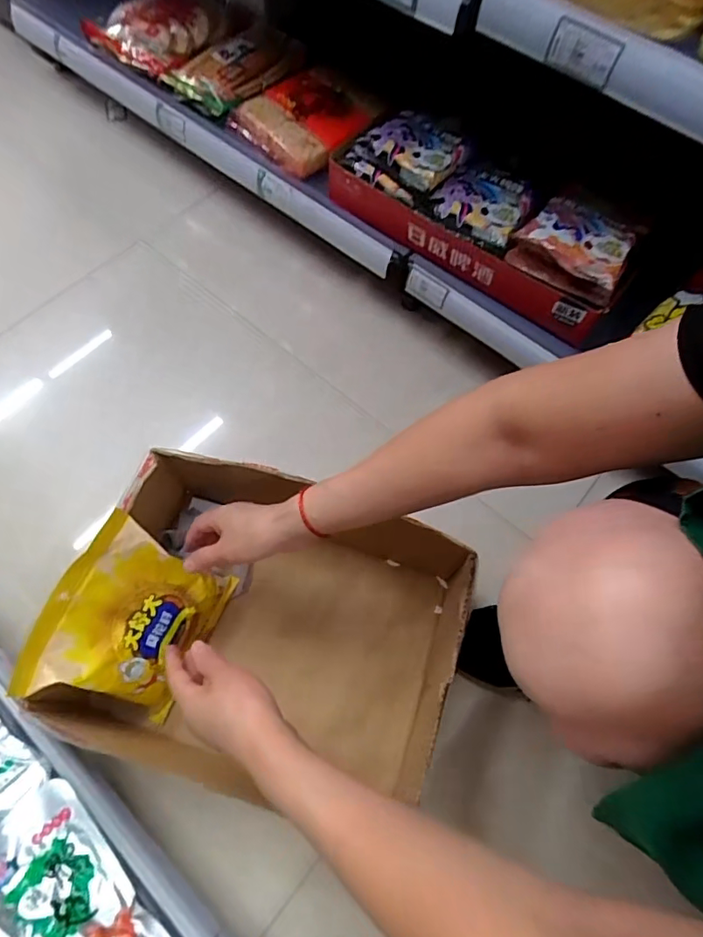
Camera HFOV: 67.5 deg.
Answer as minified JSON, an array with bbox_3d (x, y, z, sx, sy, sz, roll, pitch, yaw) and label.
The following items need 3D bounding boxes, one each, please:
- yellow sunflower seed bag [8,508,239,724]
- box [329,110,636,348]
[{"bbox_3d":[-0.215,0.159,0.533,0.041,0.185,0.163,3,61,46],"label":"yellow sunflower seed bag"},{"bbox_3d":[0.172,-0.330,0.679,0.392,0.085,0.148,37,69,13],"label":"box"}]

